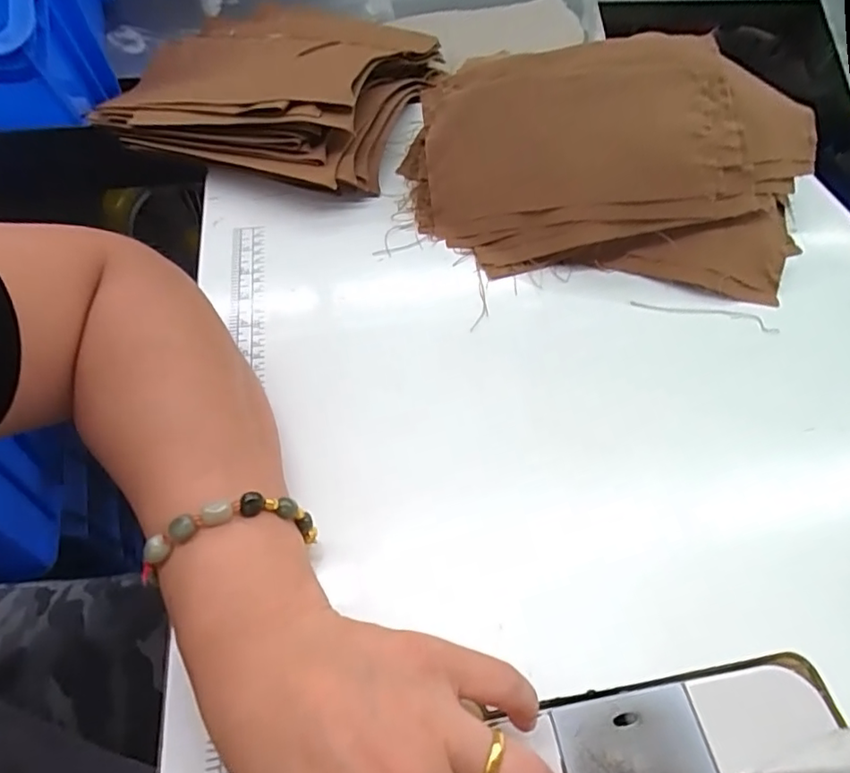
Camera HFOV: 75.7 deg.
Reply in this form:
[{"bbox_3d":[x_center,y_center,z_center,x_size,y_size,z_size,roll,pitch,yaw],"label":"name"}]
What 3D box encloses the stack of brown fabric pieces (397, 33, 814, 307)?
[{"bbox_3d":[0.135,-0.168,0.408,0.287,0.105,0.142,7,54,2],"label":"stack of brown fabric pieces"}]

